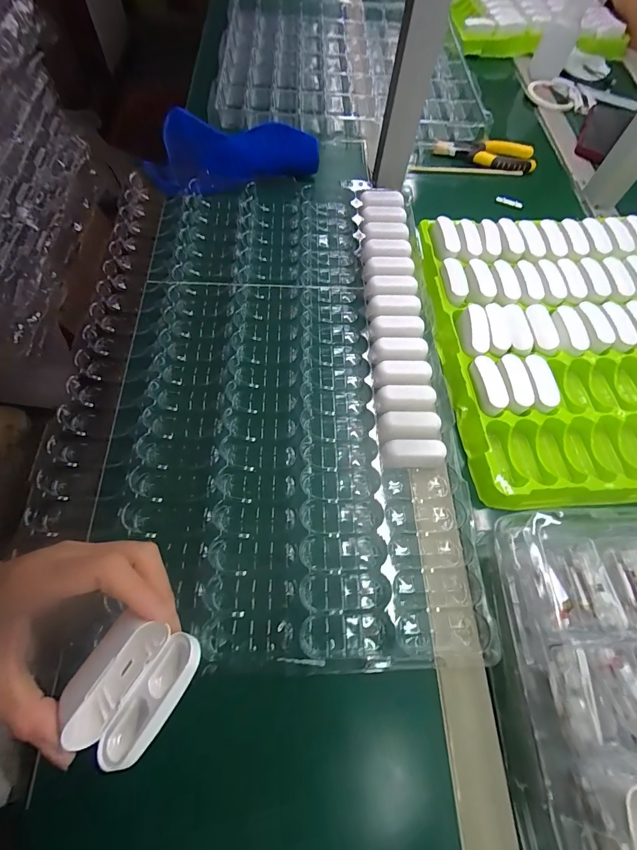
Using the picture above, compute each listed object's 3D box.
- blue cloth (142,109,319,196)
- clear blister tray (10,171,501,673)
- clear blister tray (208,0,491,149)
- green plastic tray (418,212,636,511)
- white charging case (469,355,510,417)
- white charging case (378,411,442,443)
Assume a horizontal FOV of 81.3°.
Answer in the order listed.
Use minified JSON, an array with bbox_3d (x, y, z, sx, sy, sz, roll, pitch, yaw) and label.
[{"bbox_3d":[-0.127,-0.399,0.542,0.237,0.029,0.153,-13,66,-10],"label":"blue cloth"},{"bbox_3d":[-0.056,-0.067,0.405,0.379,0.033,0.556,0,65,-3],"label":"clear blister tray"},{"bbox_3d":[0.048,-0.670,0.681,0.442,0.035,0.471,1,64,-4],"label":"clear blister tray"},{"bbox_3d":[0.427,-0.107,0.450,0.564,0.042,0.383,-2,65,-5],"label":"green plastic tray"},{"bbox_3d":[0.181,-0.042,0.398,0.030,0.020,0.064,-2,65,-5],"label":"white charging case"},{"bbox_3d":[0.092,0.003,0.380,0.062,0.018,0.029,-1,64,-4],"label":"white charging case"}]

